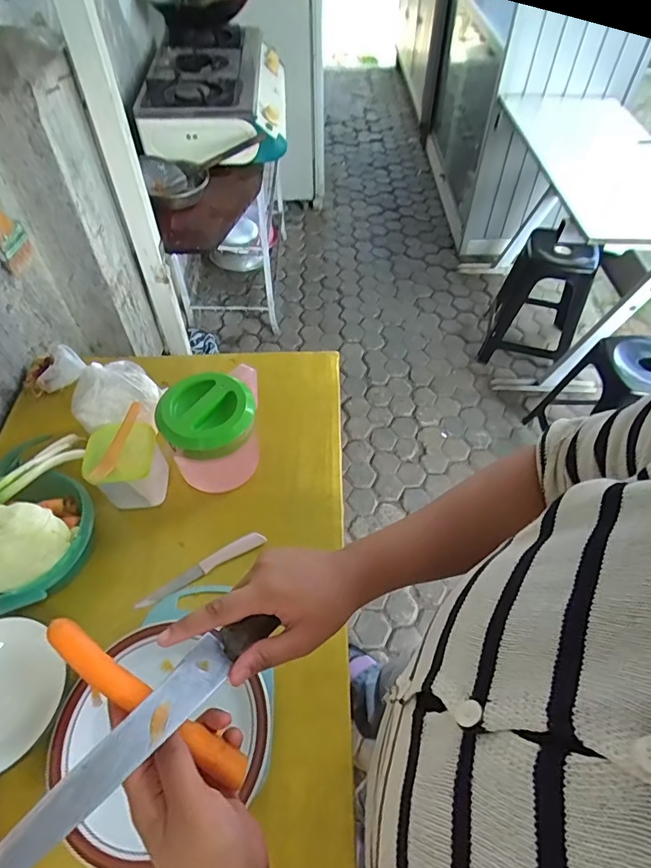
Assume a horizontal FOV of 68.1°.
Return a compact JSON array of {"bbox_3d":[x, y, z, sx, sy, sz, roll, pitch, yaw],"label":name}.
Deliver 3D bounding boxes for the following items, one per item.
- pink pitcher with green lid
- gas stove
[{"bbox_3d":[-0.169,-0.006,0.740,0.127,0.154,0.154,-3,54,-4],"label":"pink pitcher with green lid"},{"bbox_3d":[-0.338,-1.076,1.504,0.414,0.175,0.561,-2,54,-3],"label":"gas stove"}]

